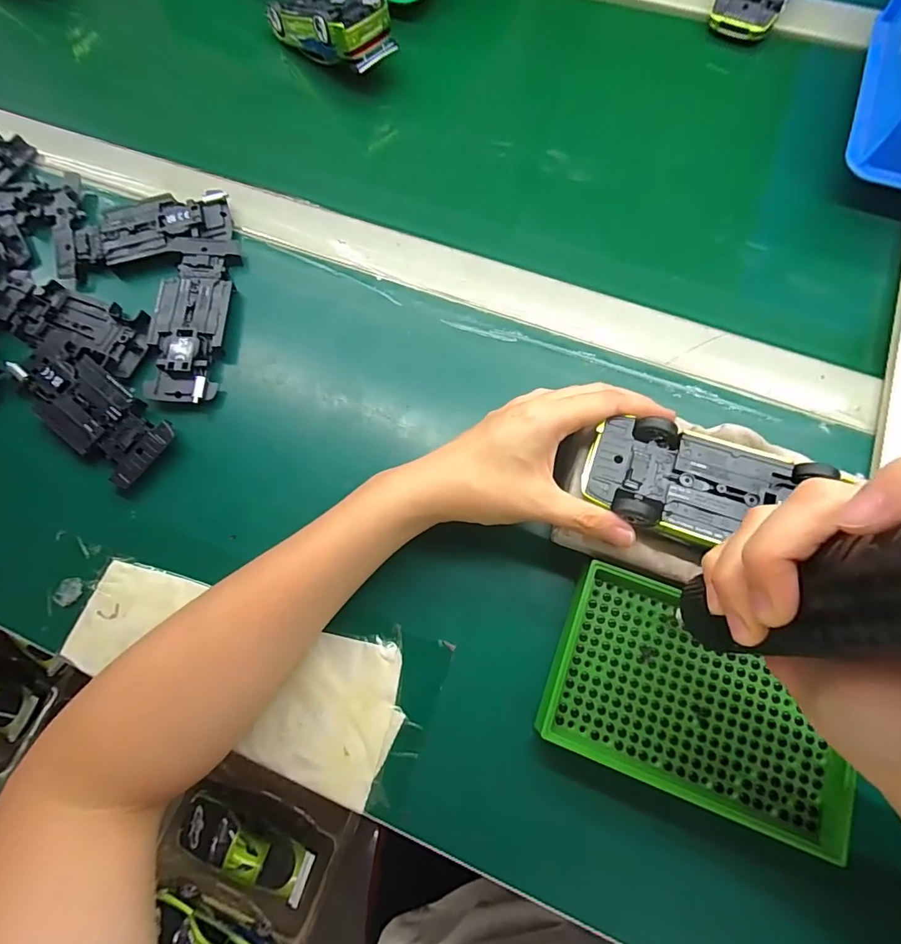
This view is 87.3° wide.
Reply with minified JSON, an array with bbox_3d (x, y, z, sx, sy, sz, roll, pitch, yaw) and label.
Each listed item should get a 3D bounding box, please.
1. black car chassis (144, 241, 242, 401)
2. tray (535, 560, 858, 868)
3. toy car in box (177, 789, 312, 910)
[{"bbox_3d":[-0.174,-0.106,0.318,0.047,0.012,0.125,0,72,1],"label":"black car chassis"},{"bbox_3d":[0.121,0.112,0.231,0.139,0.015,0.088,21,73,7],"label":"tray"},{"bbox_3d":[-0.184,0.339,0.429,0.127,0.035,0.054,17,74,7],"label":"toy car in box"}]

